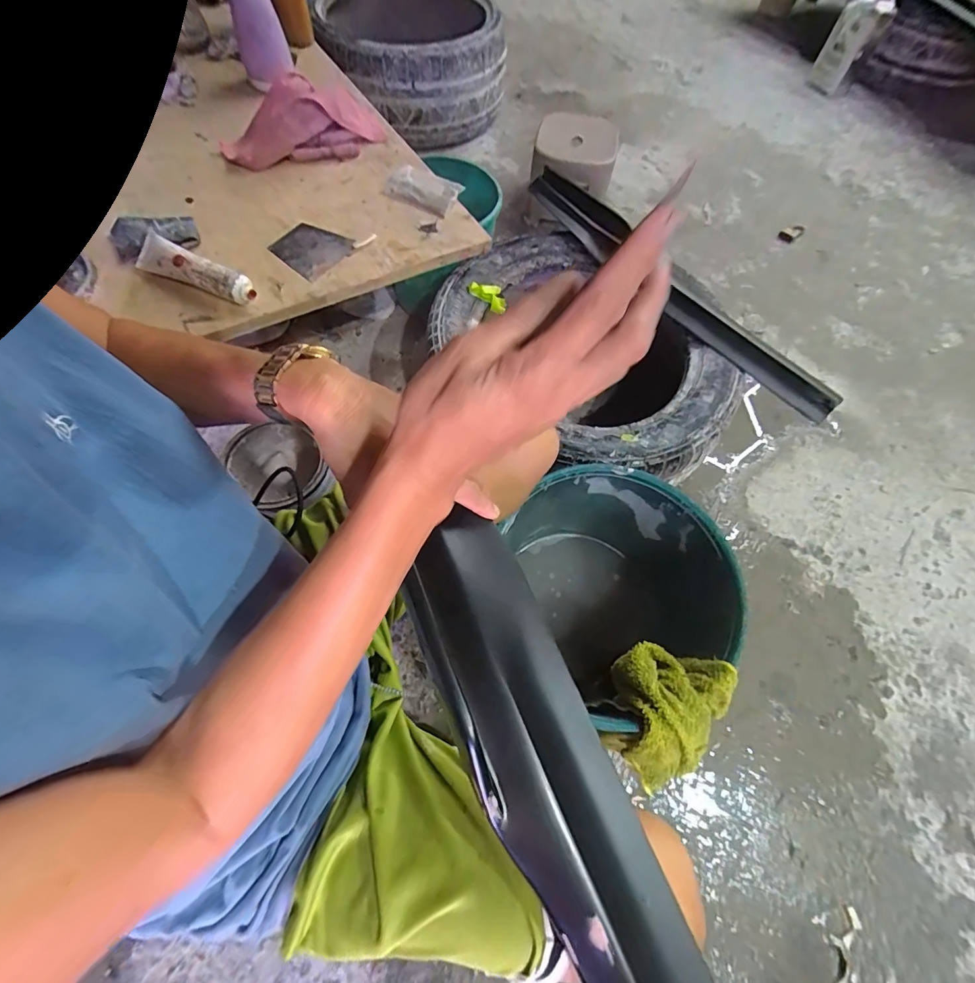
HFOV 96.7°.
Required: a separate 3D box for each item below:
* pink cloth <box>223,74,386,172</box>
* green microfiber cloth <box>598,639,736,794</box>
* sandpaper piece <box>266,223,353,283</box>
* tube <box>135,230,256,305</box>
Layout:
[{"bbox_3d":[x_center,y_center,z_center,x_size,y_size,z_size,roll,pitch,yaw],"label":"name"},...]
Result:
[{"bbox_3d":[-0.298,-0.602,0.700,0.261,0.079,0.109,-30,69,-16],"label":"pink cloth"},{"bbox_3d":[0.193,0.236,0.466,0.110,0.079,0.146,25,66,9],"label":"green microfiber cloth"},{"bbox_3d":[-0.260,-0.356,0.635,0.098,0.008,0.100,31,63,8],"label":"sandpaper piece"},{"bbox_3d":[-0.384,-0.291,0.569,0.169,0.030,0.044,22,65,7],"label":"tube"}]

